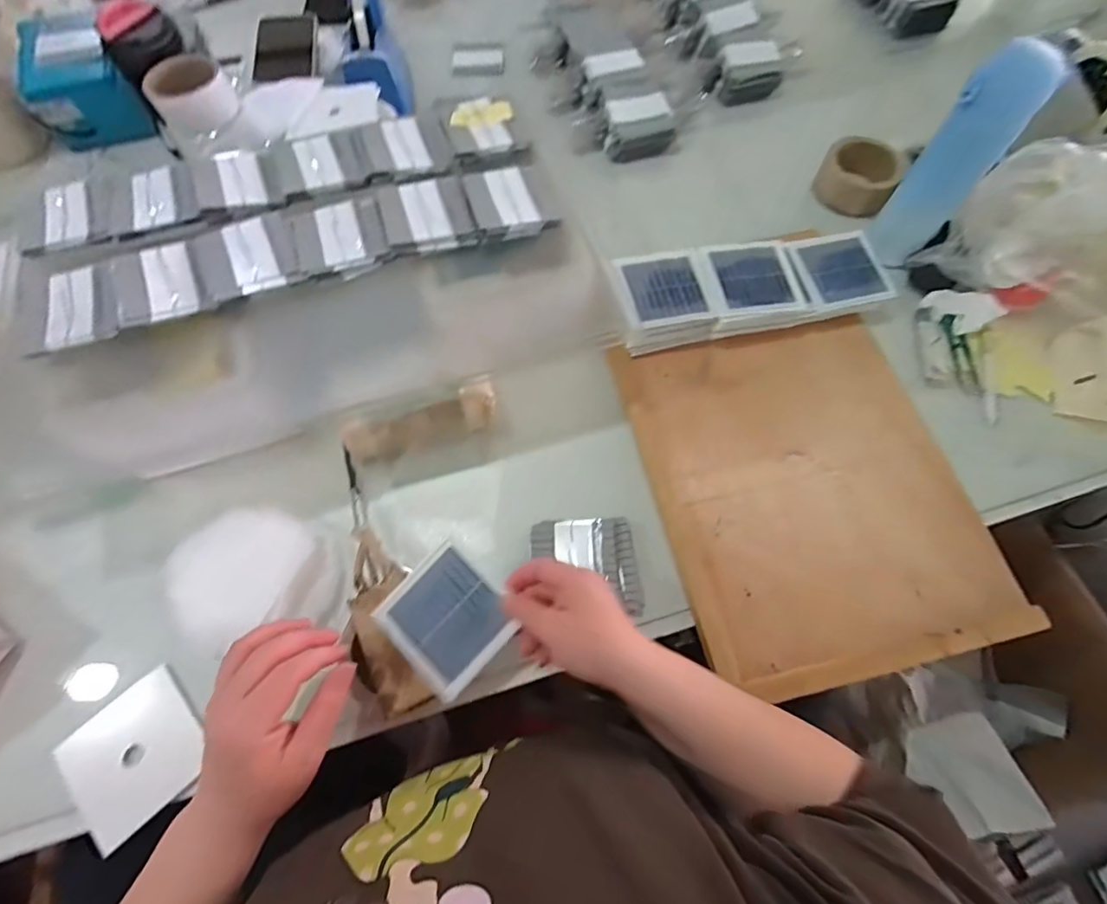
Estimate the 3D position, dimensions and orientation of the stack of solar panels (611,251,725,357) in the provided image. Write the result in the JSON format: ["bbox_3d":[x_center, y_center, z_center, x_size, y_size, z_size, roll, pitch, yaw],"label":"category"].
[{"bbox_3d":[0.117,-0.168,0.569,0.101,0.044,0.107,-12,67,-5],"label":"stack of solar panels"}]

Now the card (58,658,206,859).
[{"bbox_3d":[-0.347,0.251,0.429,0.098,0.008,0.095,-39,79,-20],"label":"card"}]

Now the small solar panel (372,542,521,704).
[{"bbox_3d":[-0.086,0.136,0.418,0.086,0.005,0.092,-44,77,-5],"label":"small solar panel"}]

